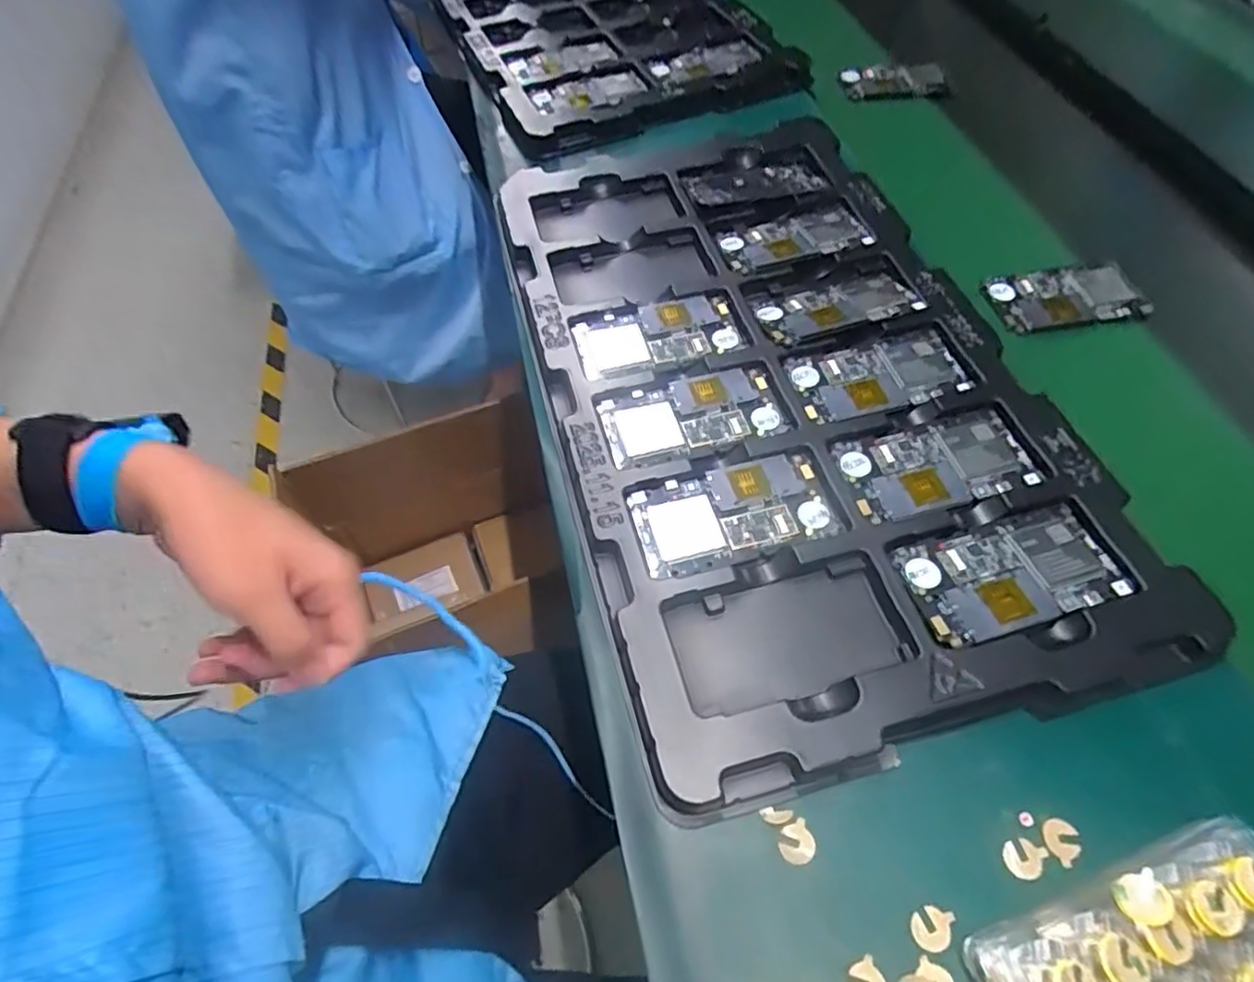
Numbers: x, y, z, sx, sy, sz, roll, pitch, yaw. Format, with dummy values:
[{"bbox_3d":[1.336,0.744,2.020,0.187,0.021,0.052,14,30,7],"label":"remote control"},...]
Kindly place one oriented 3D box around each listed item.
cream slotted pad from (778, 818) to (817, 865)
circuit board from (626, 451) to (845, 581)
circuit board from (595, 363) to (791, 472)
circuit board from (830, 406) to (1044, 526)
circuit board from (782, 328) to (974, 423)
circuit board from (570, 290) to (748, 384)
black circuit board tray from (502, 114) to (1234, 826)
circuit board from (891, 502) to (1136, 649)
[{"bbox_3d":[0.085,0.177,0.329,0.018,0.004,0.018,-20,59,-13],"label":"cream slotted pad"},{"bbox_3d":[0.069,0.014,0.424,0.126,0.006,0.067,-13,58,-9],"label":"circuit board"},{"bbox_3d":[0.046,-0.055,0.470,0.126,0.005,0.068,-13,58,-9],"label":"circuit board"},{"bbox_3d":[0.204,-0.017,0.437,0.118,0.006,0.067,-15,54,-1],"label":"circuit board"},{"bbox_3d":[0.184,-0.085,0.481,0.121,0.008,0.065,-10,58,-7],"label":"circuit board"},{"bbox_3d":[0.023,-0.124,0.510,0.127,0.009,0.068,-14,58,-9],"label":"circuit board"},{"bbox_3d":[0.103,-0.101,0.490,0.332,0.033,0.561,-11,59,-8],"label":"black circuit board tray"},{"bbox_3d":[0.228,0.048,0.386,0.123,0.007,0.064,-12,58,-8],"label":"circuit board"}]

